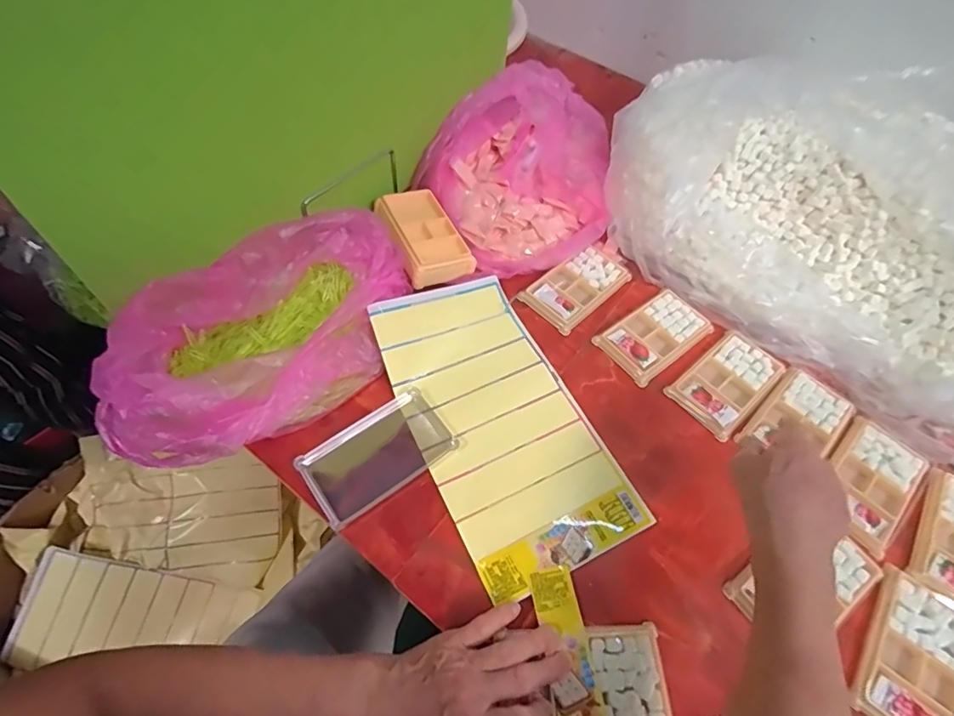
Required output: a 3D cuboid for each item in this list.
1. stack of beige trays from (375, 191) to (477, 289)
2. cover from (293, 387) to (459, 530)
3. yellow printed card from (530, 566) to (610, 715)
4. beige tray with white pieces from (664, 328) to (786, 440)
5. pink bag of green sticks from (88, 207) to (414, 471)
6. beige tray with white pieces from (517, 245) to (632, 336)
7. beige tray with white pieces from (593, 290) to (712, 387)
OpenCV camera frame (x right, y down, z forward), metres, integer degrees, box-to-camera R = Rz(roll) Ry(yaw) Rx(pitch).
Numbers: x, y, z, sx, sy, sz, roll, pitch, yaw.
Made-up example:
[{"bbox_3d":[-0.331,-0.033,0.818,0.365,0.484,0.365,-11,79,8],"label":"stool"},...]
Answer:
[{"bbox_3d":[-0.070,-0.160,0.622,0.086,0.034,0.147,-22,62,-17],"label":"stack of beige trays"},{"bbox_3d":[-0.098,0.097,0.494,0.142,0.016,0.079,-32,65,-21],"label":"cover"},{"bbox_3d":[0.080,0.258,0.399,0.042,0.011,0.162,-6,55,-8],"label":"yellow printed card"},{"bbox_3d":[0.286,0.026,0.561,0.131,0.013,0.077,-34,66,-22],"label":"beige tray with white pieces"},{"bbox_3d":[-0.212,-0.030,0.506,0.177,0.086,0.347,40,64,20],"label":"pink bag of green sticks"},{"bbox_3d":[0.129,-0.092,0.630,0.139,0.013,0.075,-38,67,-24],"label":"beige tray with white pieces"},{"bbox_3d":[0.216,-0.029,0.596,0.136,0.019,0.078,-34,65,-22],"label":"beige tray with white pieces"}]

